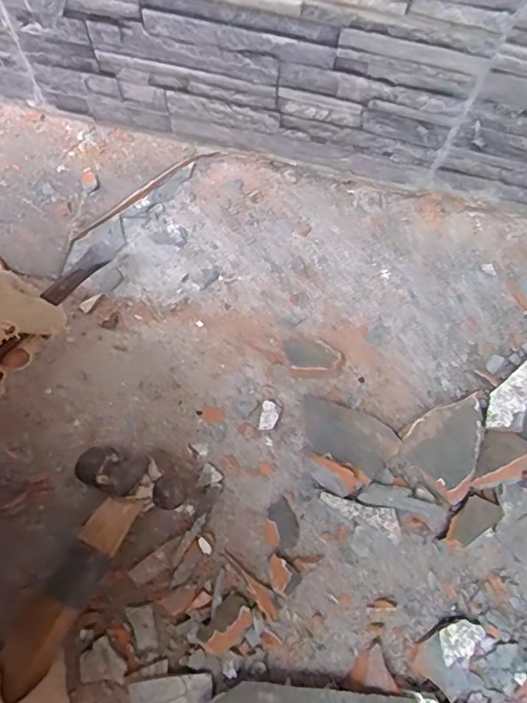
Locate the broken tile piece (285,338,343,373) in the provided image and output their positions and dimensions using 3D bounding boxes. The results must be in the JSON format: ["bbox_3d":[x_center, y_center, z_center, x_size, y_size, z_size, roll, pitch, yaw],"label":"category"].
[{"bbox_3d":[0.049,0.004,0.547,0.052,0.019,0.038,-1,72,-1],"label":"broken tile piece"}]

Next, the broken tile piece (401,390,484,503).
[{"bbox_3d":[0.177,0.085,0.519,0.085,0.021,0.071,-42,77,-13],"label":"broken tile piece"}]

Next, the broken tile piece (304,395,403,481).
[{"bbox_3d":[0.077,0.079,0.520,0.091,0.022,0.050,27,74,8],"label":"broken tile piece"}]

